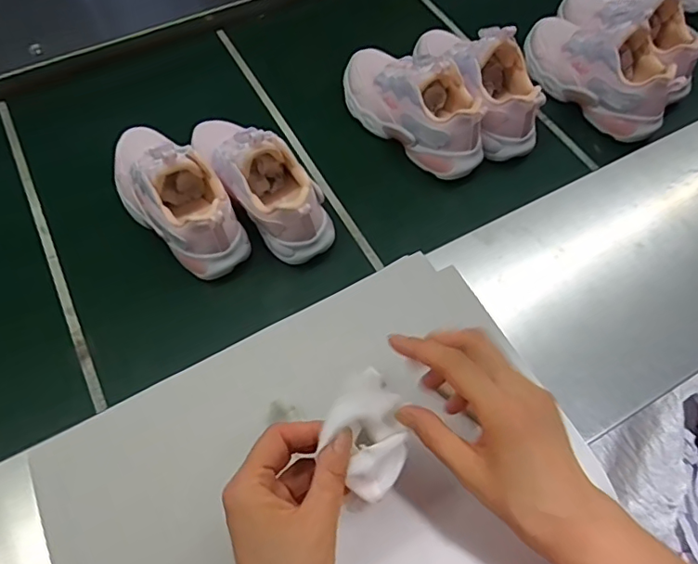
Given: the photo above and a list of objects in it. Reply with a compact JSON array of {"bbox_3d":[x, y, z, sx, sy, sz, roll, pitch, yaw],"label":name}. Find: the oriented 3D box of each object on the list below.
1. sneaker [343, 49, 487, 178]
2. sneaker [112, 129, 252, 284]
[{"bbox_3d":[0.075,-0.226,0.634,0.217,0.095,0.075,40,68,21],"label":"sneaker"},{"bbox_3d":[-0.197,-0.104,0.568,0.085,0.099,0.213,-38,67,-19],"label":"sneaker"}]

